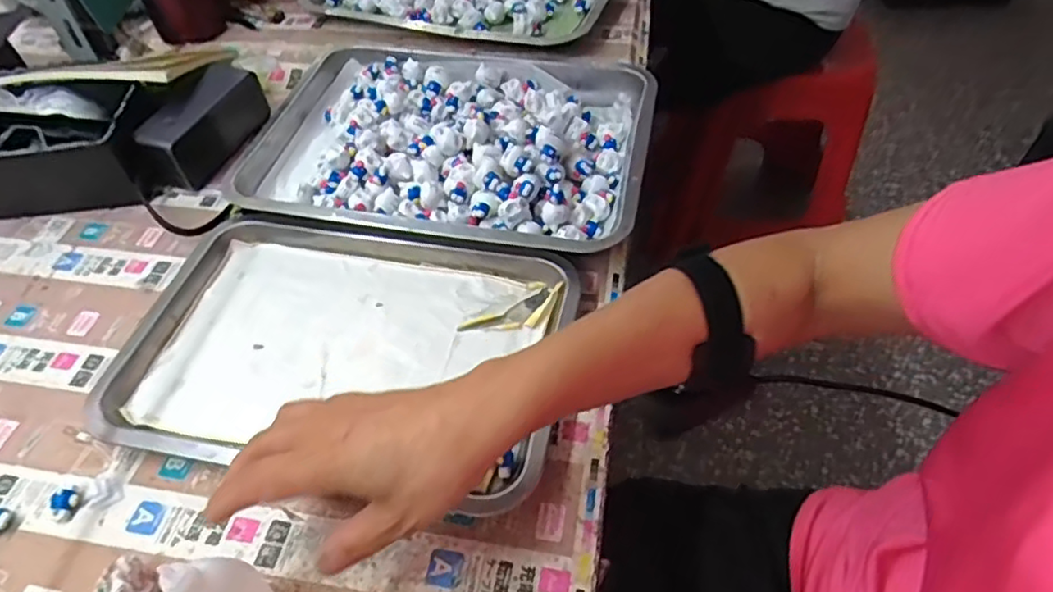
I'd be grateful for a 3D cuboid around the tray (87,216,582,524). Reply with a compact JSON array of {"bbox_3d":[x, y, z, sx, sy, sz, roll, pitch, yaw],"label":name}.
[{"bbox_3d":[-0.131,0.033,0.456,0.307,0.029,0.205,9,51,9],"label":"tray"}]

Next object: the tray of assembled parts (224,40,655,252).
[{"bbox_3d":[-0.070,-0.143,0.585,0.354,0.048,0.253,9,51,9],"label":"tray of assembled parts"}]

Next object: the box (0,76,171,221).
[{"bbox_3d":[-0.436,-0.134,0.572,0.211,0.084,0.116,-4,50,-2],"label":"box"}]

